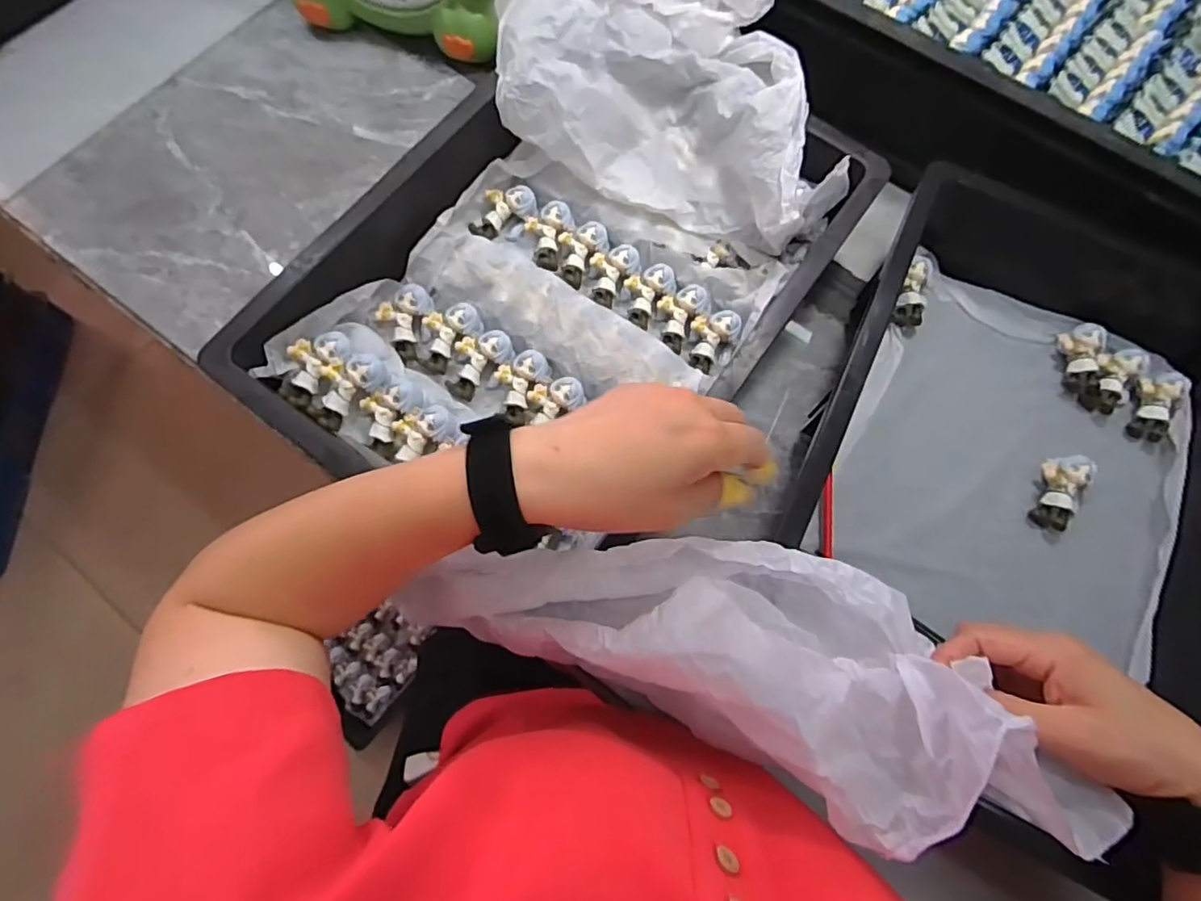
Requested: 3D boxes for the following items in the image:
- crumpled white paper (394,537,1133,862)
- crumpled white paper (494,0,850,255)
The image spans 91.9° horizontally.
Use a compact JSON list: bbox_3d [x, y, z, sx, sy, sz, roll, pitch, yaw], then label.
[{"bbox_3d":[0.050,0.099,0.315,0.343,0.081,0.115,13,72,18],"label":"crumpled white paper"},{"bbox_3d":[0.073,-0.311,0.492,0.296,0.117,0.200,24,74,5],"label":"crumpled white paper"}]

